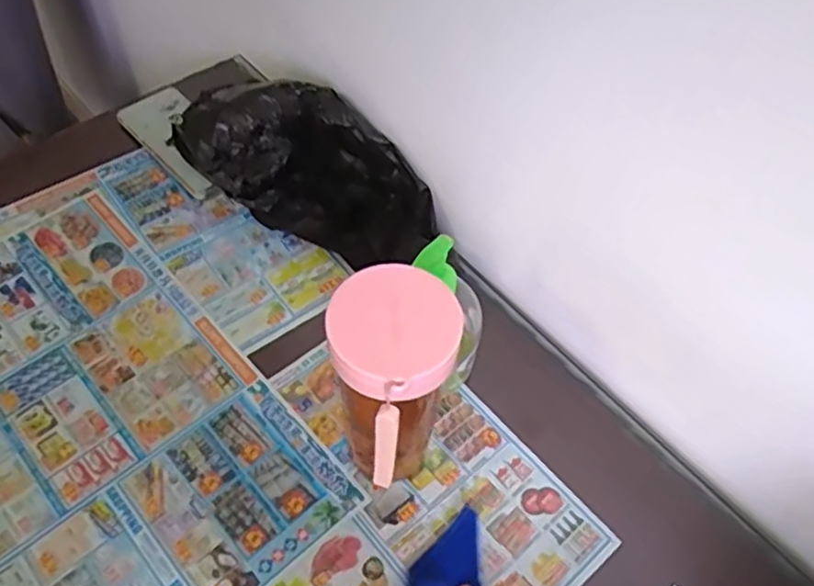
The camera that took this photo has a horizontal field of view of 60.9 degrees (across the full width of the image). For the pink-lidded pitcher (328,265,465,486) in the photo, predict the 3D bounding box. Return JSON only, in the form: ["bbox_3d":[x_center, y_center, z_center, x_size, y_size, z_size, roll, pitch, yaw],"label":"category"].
[{"bbox_3d":[-0.009,0.077,0.488,0.077,0.200,0.086,-8,55,-7],"label":"pink-lidded pitcher"}]

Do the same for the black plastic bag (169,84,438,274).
[{"bbox_3d":[-0.104,-0.129,0.684,0.282,0.094,0.109,21,56,13],"label":"black plastic bag"}]

